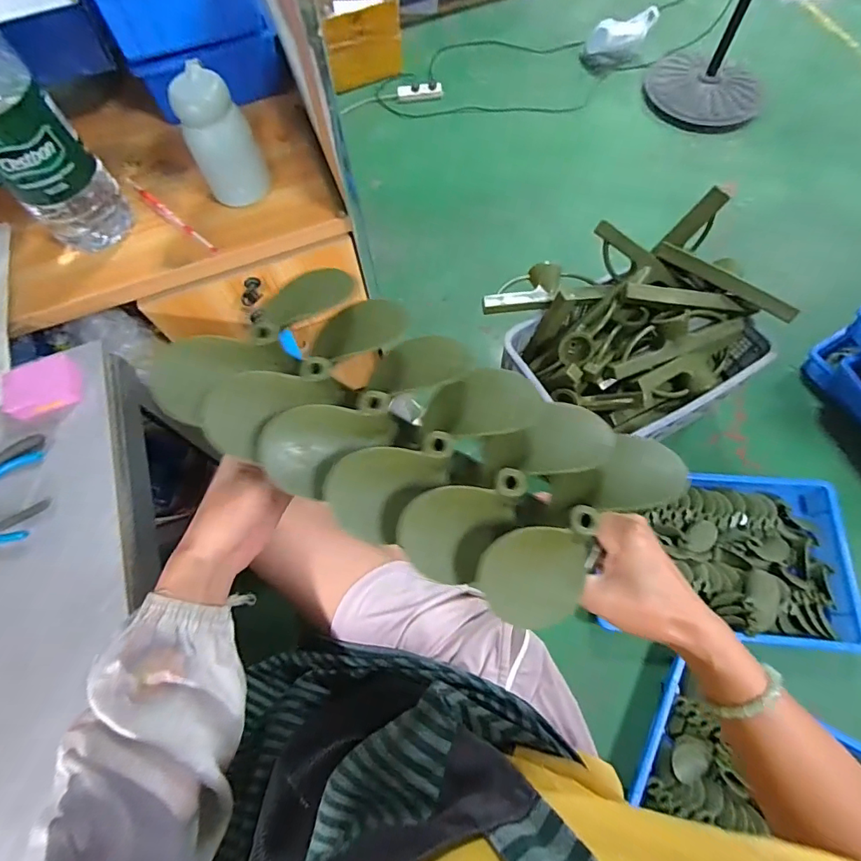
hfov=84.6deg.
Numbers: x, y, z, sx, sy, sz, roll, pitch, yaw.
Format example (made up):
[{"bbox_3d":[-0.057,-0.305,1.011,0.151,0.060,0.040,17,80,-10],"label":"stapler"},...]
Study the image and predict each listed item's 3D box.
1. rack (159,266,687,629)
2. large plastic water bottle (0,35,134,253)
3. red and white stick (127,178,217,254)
[{"bbox_3d":[-0.007,0.005,0.326,0.299,0.064,0.155,32,72,15],"label":"rack"},{"bbox_3d":[-0.449,-0.332,0.492,0.100,0.320,0.088,-42,71,-14],"label":"large plastic water bottle"},{"bbox_3d":[-0.348,-0.288,0.629,0.190,0.006,0.014,40,74,17],"label":"red and white stick"}]

